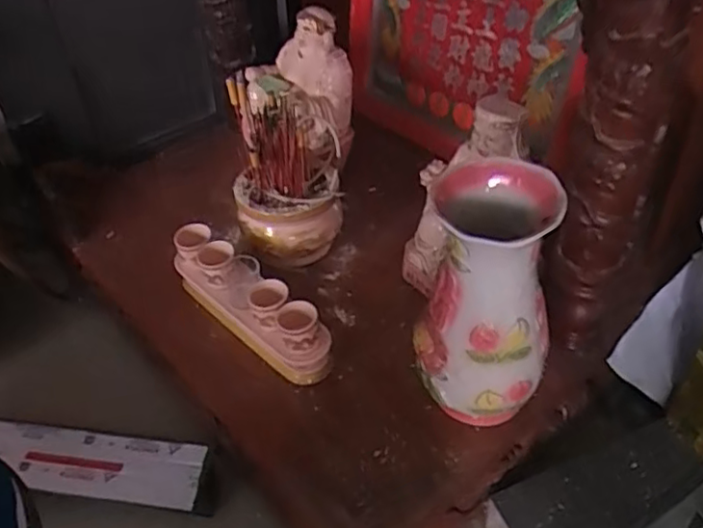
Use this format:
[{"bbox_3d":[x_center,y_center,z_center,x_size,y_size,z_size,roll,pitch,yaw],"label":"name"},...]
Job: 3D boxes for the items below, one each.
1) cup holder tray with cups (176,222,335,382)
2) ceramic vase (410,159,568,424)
[{"bbox_3d":[-0.113,0.041,0.704,0.050,0.084,0.220,-35,50,-29],"label":"cup holder tray with cups"},{"bbox_3d":[0.112,0.038,0.560,0.104,0.239,0.095,-3,42,2],"label":"ceramic vase"}]

